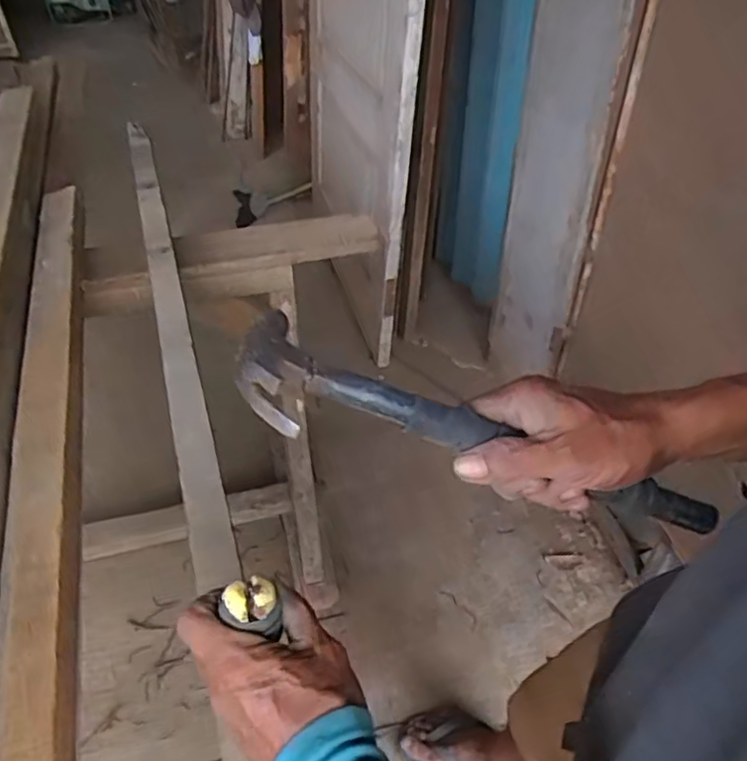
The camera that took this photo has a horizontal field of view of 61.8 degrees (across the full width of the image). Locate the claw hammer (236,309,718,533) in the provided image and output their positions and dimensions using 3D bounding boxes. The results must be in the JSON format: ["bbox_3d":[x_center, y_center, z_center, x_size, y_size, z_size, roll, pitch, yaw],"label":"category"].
[{"bbox_3d":[0.077,0.033,0.390,0.323,0.027,0.100,20,39,-15],"label":"claw hammer"}]

